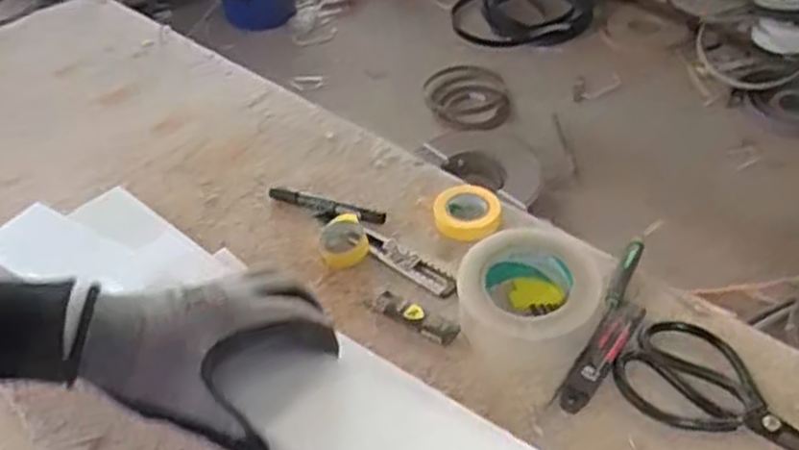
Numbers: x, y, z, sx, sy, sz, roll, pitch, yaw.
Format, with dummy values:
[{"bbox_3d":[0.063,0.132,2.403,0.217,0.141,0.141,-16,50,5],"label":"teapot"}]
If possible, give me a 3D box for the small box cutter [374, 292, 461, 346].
[{"bbox_3d":[0.013,0.081,0.684,0.083,0.016,0.022,21,49,24],"label":"small box cutter"}]

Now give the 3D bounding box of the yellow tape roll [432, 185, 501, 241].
[{"bbox_3d":[0.068,-0.012,0.772,0.065,0.020,0.067,-2,44,2],"label":"yellow tape roll"}]

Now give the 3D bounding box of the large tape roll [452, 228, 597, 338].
[{"bbox_3d":[0.111,0.056,0.664,0.117,0.055,0.103,-4,44,1],"label":"large tape roll"}]

